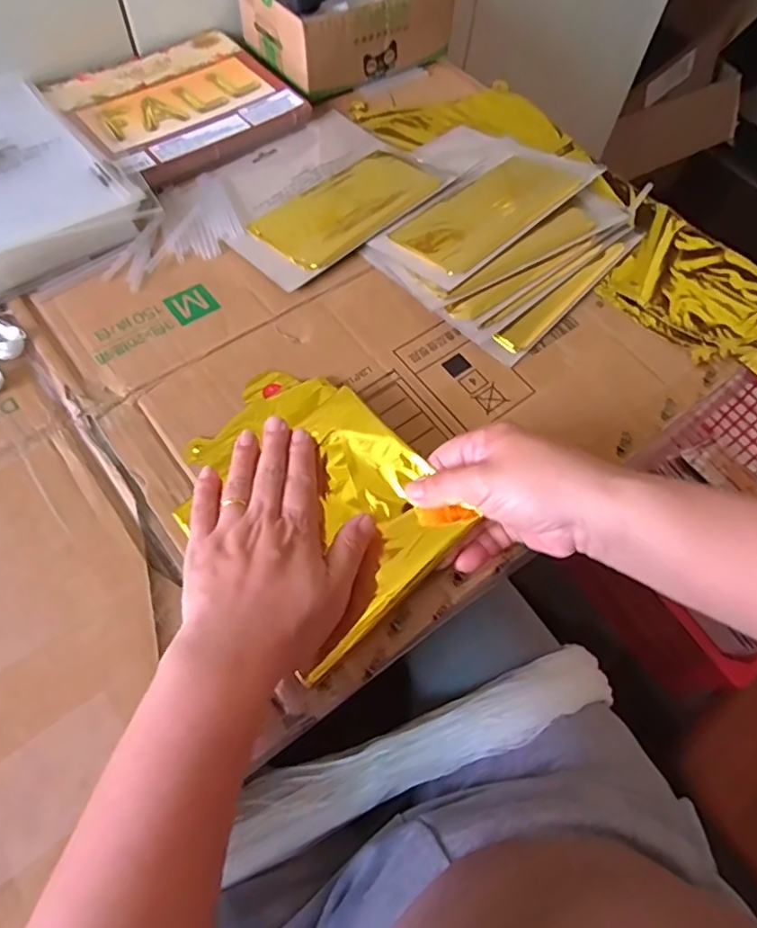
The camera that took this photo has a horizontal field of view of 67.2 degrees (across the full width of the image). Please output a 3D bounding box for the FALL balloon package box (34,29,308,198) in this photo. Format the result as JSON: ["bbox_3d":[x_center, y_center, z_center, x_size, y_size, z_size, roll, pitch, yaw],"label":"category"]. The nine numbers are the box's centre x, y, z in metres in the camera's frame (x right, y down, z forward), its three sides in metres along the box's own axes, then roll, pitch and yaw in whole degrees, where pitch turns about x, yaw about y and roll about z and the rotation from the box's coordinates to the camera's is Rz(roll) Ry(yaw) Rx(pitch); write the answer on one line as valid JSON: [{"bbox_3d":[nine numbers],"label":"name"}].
[{"bbox_3d":[-0.190,-0.343,0.544,0.195,0.023,0.178,-36,68,-19],"label":"FALL balloon package box"}]

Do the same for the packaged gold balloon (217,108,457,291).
[{"bbox_3d":[-0.055,-0.242,0.498,0.191,0.012,0.158,-40,70,-21],"label":"packaged gold balloon"}]

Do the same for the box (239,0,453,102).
[{"bbox_3d":[-0.030,-0.457,0.572,0.183,0.081,0.129,-32,67,-18],"label":"box"}]

